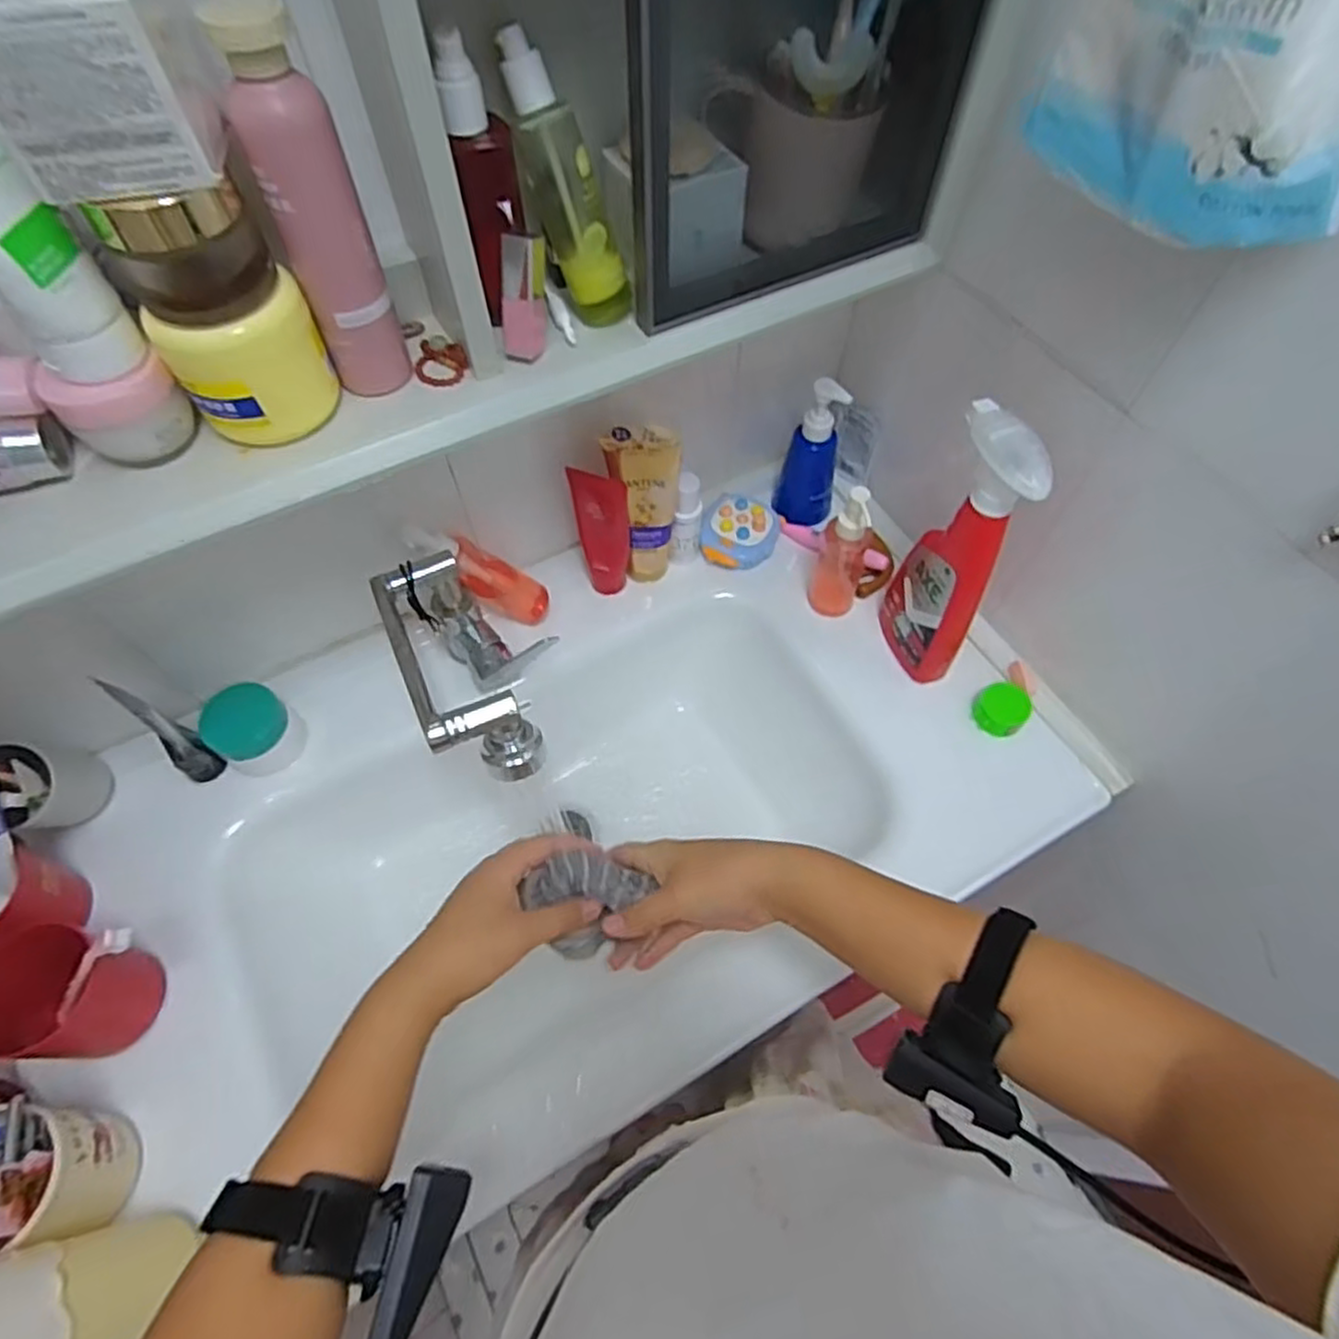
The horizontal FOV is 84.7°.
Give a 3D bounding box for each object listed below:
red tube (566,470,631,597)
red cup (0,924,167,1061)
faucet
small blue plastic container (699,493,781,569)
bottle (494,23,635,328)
[{"bbox_3d":[-0.067,-0.132,0.736,0.052,0.157,0.032,6,60,3],"label":"red tube"},{"bbox_3d":[-0.450,0.248,0.553,0.103,0.107,0.087,17,62,9],"label":"red cup"},{"bbox_3d":[-0.160,0.002,0.629,0.110,0.132,0.221,-23,63,-13],"label":"faucet"},{"bbox_3d":[0.079,-0.158,0.817,0.084,0.032,0.095,11,61,6],"label":"small blue plastic container"},{"bbox_3d":[-0.062,-0.292,0.450,0.035,0.155,0.038,-38,40,-20],"label":"bottle"}]

